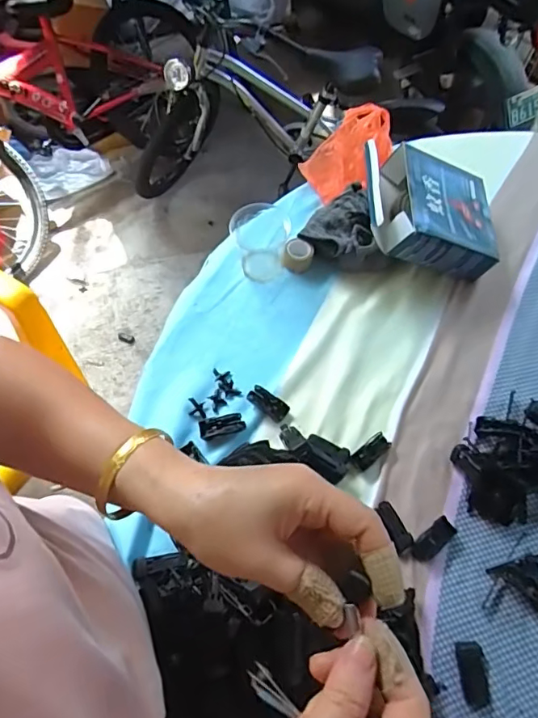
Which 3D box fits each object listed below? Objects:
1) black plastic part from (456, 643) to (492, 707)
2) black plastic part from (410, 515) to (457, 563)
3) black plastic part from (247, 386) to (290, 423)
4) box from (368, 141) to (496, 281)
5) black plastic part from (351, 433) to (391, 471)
[{"bbox_3d":[0.180,0.274,0.441,0.022,0.014,0.048,-5,63,-4],"label":"black plastic part"},{"bbox_3d":[0.161,0.177,0.494,0.049,0.009,0.021,-35,69,-18],"label":"black plastic part"},{"bbox_3d":[0.000,0.048,0.548,0.047,0.010,0.020,37,67,16],"label":"black plastic part"},{"bbox_3d":[0.197,-0.185,0.636,0.181,0.064,0.148,13,62,-22],"label":"box"},{"bbox_3d":[0.107,0.097,0.529,0.045,0.012,0.021,-36,69,-18],"label":"black plastic part"}]

